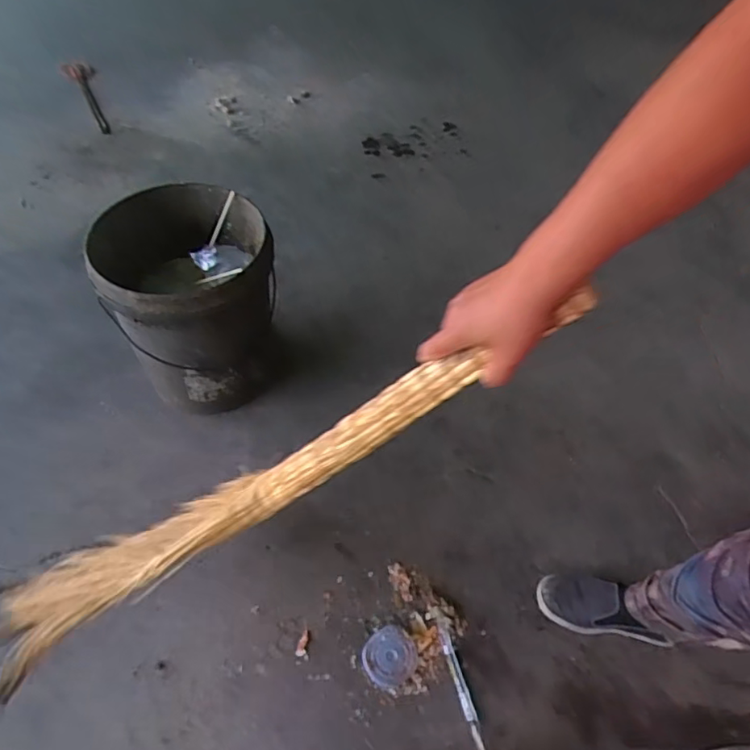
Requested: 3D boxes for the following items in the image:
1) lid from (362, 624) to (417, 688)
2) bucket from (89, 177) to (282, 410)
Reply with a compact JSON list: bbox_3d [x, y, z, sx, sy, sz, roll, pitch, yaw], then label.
[{"bbox_3d":[0.025,0.464,0.925,0.084,0.006,0.088,3,52,-3],"label":"lid"},{"bbox_3d":[-0.358,-0.138,1.120,0.303,0.341,0.298,3,52,-3],"label":"bucket"}]

